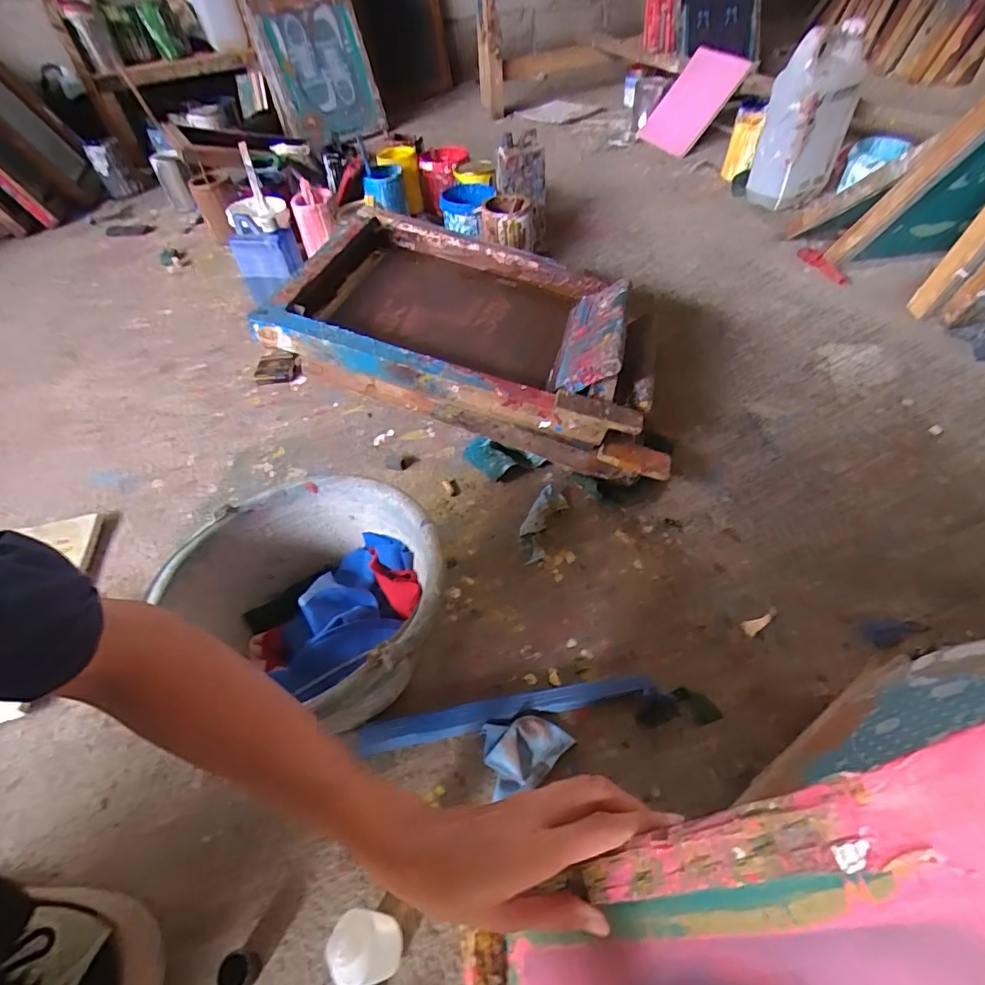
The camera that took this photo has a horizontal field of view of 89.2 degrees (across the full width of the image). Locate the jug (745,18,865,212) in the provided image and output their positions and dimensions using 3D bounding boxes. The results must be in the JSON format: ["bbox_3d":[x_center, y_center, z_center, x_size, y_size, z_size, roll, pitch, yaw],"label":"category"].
[{"bbox_3d":[0.706,-0.830,1.133,0.171,0.310,0.151,22,54,21],"label":"jug"}]

